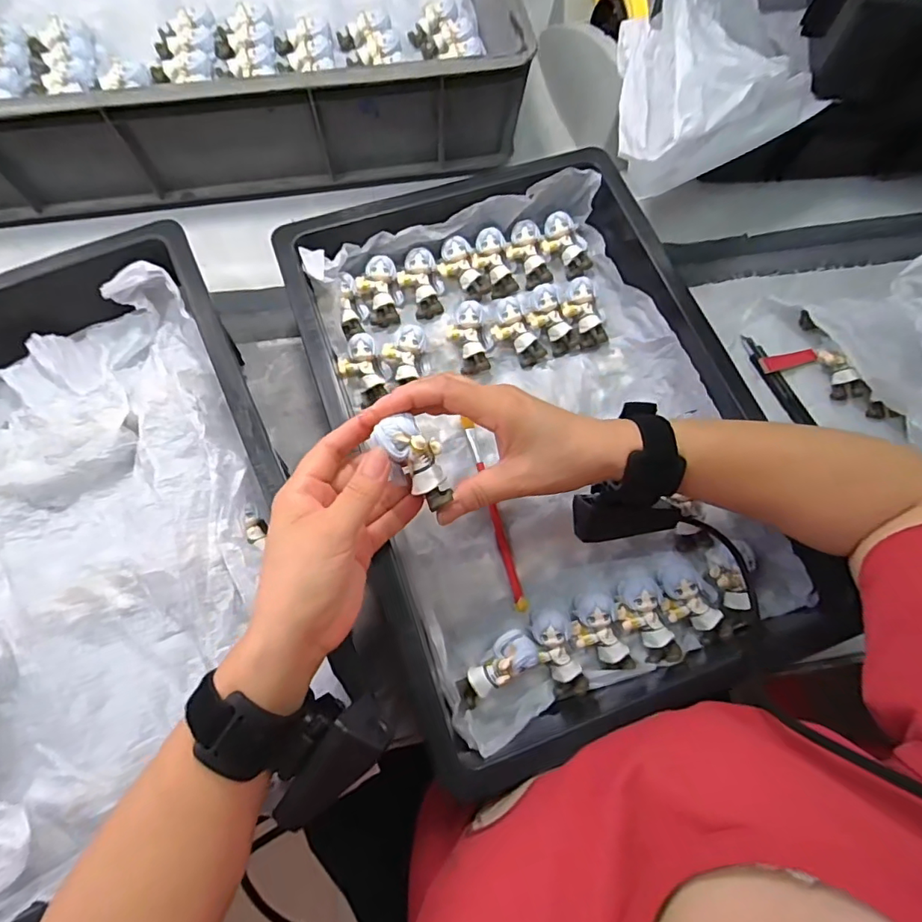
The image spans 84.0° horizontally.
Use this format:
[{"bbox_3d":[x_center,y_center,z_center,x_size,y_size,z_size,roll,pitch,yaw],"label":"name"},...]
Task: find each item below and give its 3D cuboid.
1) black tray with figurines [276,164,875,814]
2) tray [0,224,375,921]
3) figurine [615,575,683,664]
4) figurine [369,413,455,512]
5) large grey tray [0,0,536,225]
[{"bbox_3d":[0.065,-0.026,0.408,0.305,0.073,0.450,-18,73,-7],"label":"black tray with figurines"},{"bbox_3d":[-0.295,0.038,0.389,0.310,0.084,0.463,-25,74,-9],"label":"tray"},{"bbox_3d":[0.136,0.117,0.376,0.036,0.021,0.061,-13,72,-6],"label":"figurine"},{"bbox_3d":[-0.025,0.001,0.300,0.028,0.025,0.058,-35,112,-12],"label":"figurine"},{"bbox_3d":[-0.257,-0.488,0.549,0.578,0.111,0.413,-10,72,-5],"label":"large grey tray"}]

